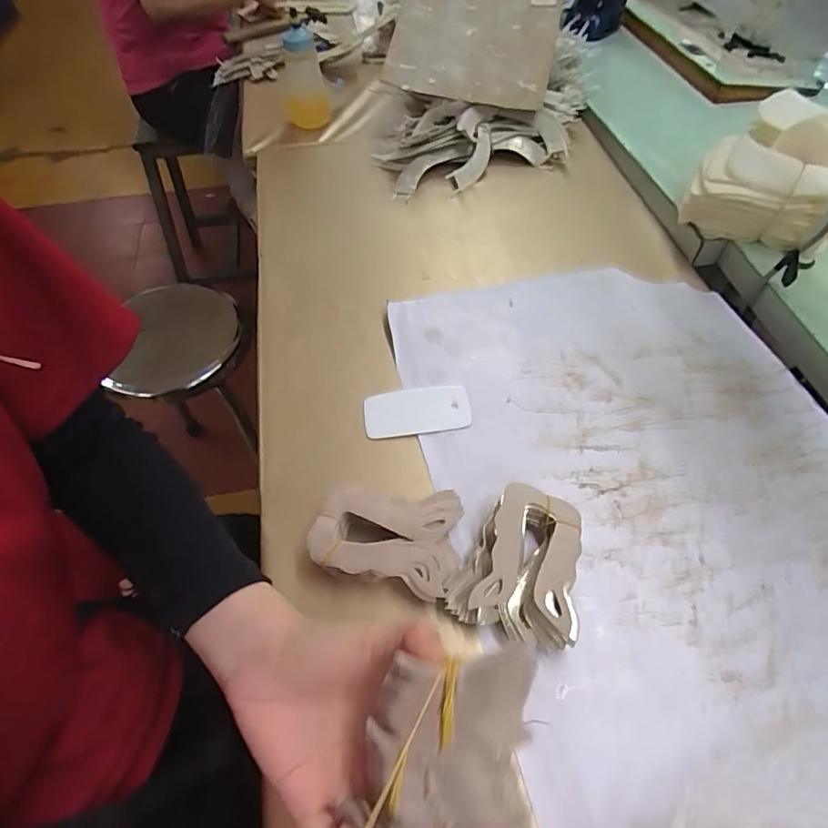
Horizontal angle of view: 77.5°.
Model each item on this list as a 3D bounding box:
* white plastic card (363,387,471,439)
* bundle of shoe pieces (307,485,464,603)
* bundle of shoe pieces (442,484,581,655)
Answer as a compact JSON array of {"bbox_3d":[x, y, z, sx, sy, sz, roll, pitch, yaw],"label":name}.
[{"bbox_3d":[0.003,-0.003,0.513,0.103,0.010,0.051,-7,55,-2],"label":"white plastic card"},{"bbox_3d":[-0.019,0.099,0.424,0.114,0.037,0.088,12,57,11],"label":"bundle of shoe pieces"},{"bbox_3d":[0.081,0.116,0.409,0.100,0.038,0.116,14,57,12],"label":"bundle of shoe pieces"}]

